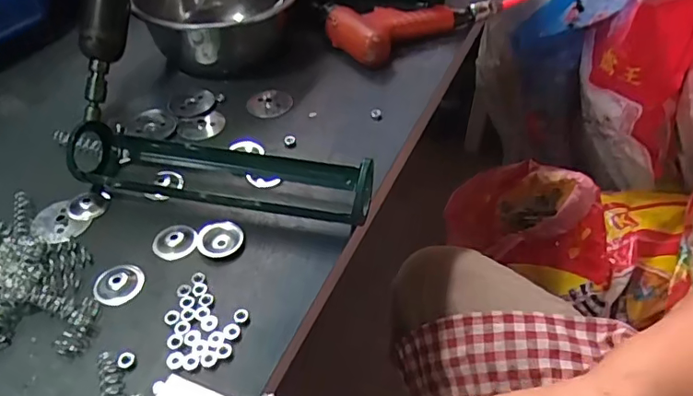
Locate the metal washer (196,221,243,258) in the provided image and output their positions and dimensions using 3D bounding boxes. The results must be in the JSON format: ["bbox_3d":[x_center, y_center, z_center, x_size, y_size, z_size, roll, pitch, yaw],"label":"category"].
[{"bbox_3d":[-0.098,0.032,0.402,0.034,0.007,0.035,0,44,0],"label":"metal washer"}]

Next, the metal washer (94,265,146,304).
[{"bbox_3d":[-0.164,0.061,0.371,0.032,0.004,0.032,0,44,0],"label":"metal washer"}]

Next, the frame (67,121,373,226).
[{"bbox_3d":[-0.113,-0.020,0.430,0.272,0.045,0.068,12,45,11],"label":"frame"}]

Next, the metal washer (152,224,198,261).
[{"bbox_3d":[-0.133,0.033,0.400,0.033,0.005,0.038,-6,44,-7],"label":"metal washer"}]

